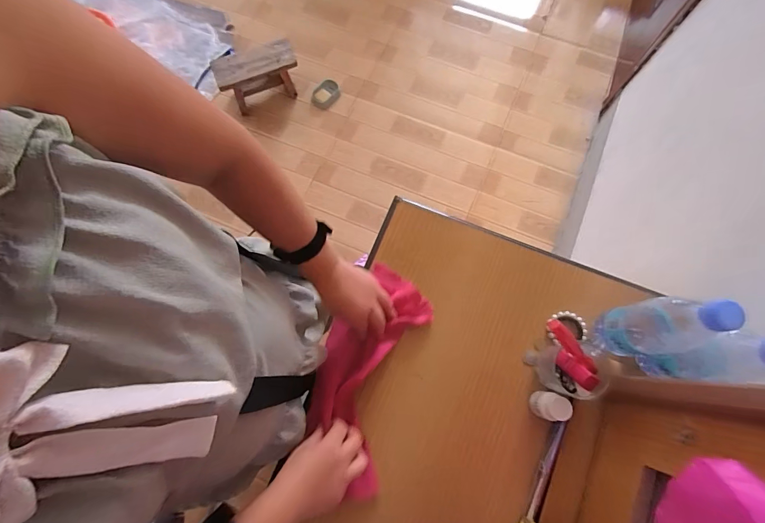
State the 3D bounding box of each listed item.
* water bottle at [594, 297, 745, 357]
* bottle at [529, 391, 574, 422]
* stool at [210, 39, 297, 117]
[{"bbox_3d":[0.337,0.078,0.459,0.080,0.187,0.066,-7,75,-1],"label":"water bottle"},{"bbox_3d":[0.234,0.204,0.532,0.035,0.073,0.037,0,75,1],"label":"bottle"},{"bbox_3d":[-0.483,-0.725,1.496,0.305,0.184,0.160,-19,75,-4],"label":"stool"}]

